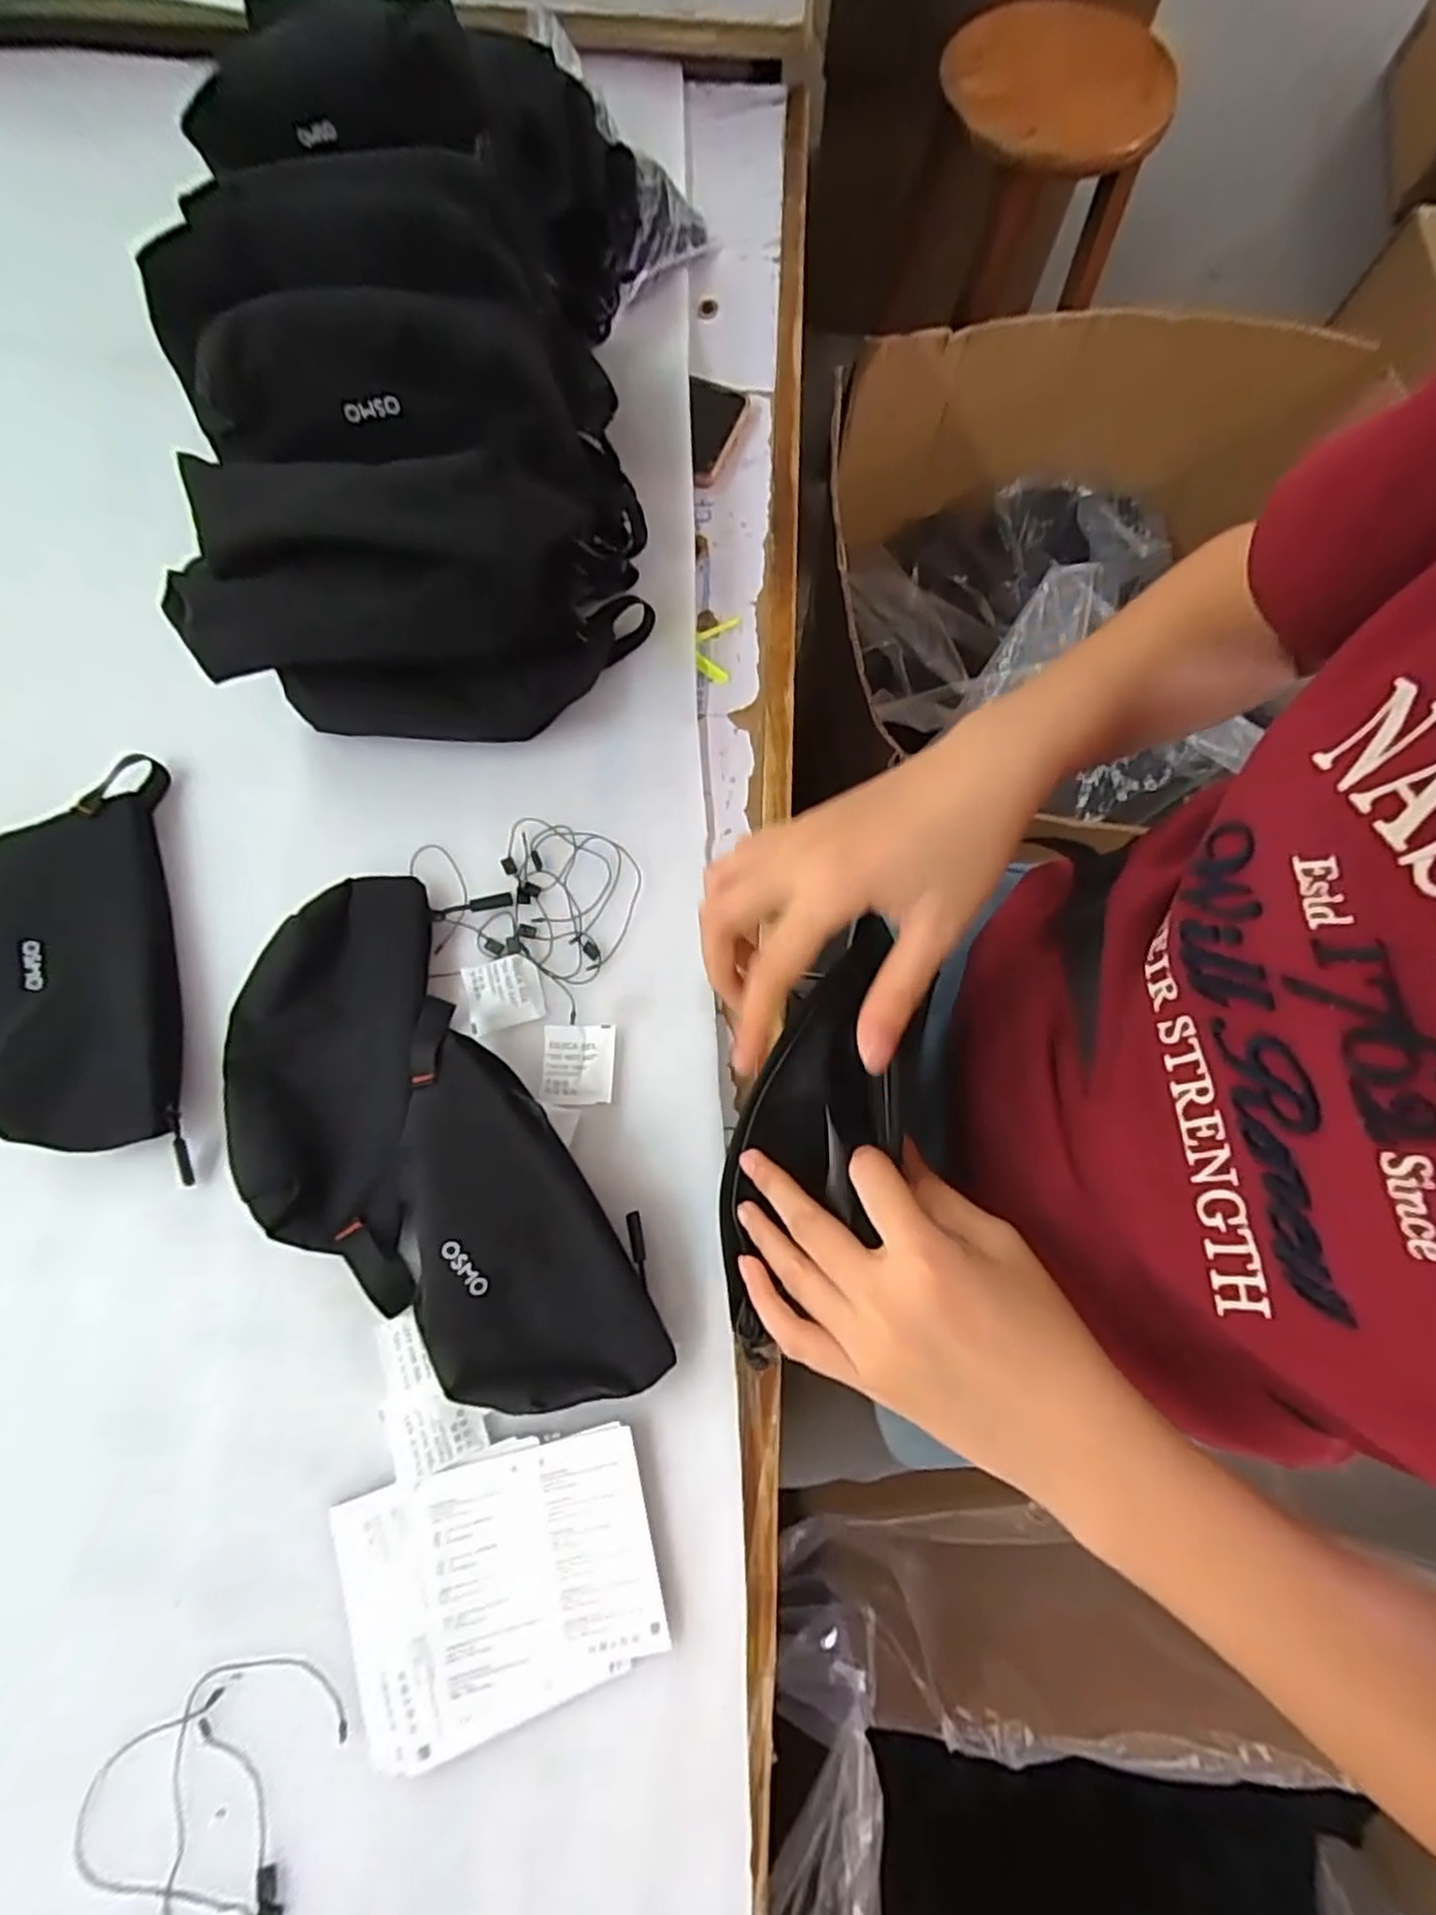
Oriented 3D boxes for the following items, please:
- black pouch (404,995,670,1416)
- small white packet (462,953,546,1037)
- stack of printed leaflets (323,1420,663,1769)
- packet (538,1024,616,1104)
[{"bbox_3d":[-0.094,0.112,0.344,0.090,0.062,0.192,-16,76,-5],"label":"black pouch"},{"bbox_3d":[-0.118,0.019,0.396,0.041,0.004,0.039,-15,76,-5],"label":"small white packet"},{"bbox_3d":[-0.098,0.283,0.327,0.140,0.011,0.105,-19,77,-6],"label":"stack of printed leaflets"},{"bbox_3d":[-0.075,0.057,0.386,0.038,0.004,0.042,1,76,-1],"label":"packet"}]

